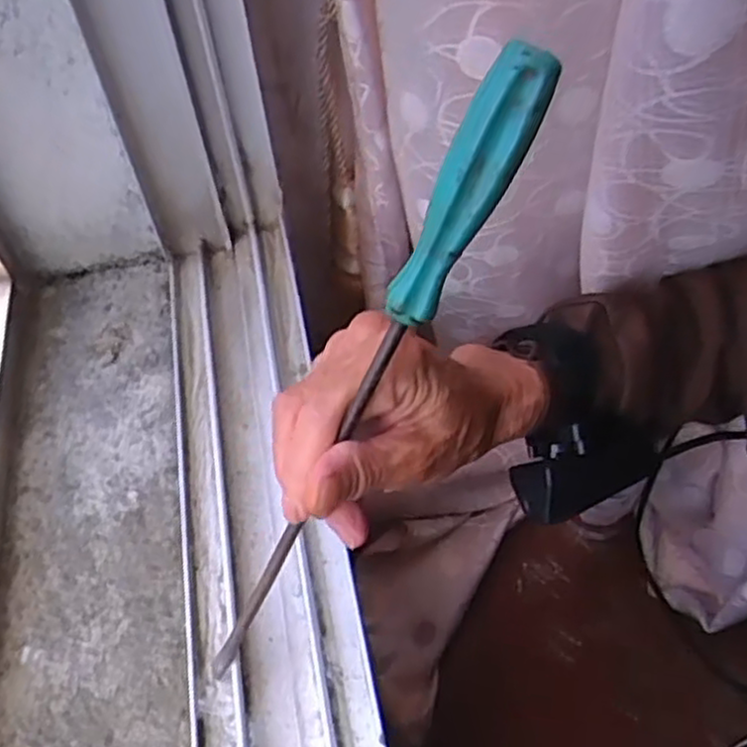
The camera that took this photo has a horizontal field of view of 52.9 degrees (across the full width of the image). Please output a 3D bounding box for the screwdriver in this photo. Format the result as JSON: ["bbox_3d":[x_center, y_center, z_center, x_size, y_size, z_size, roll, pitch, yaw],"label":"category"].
[{"bbox_3d":[-0.010,0.016,0.288,0.016,0.284,0.018,-3,39,-45],"label":"screwdriver"}]

